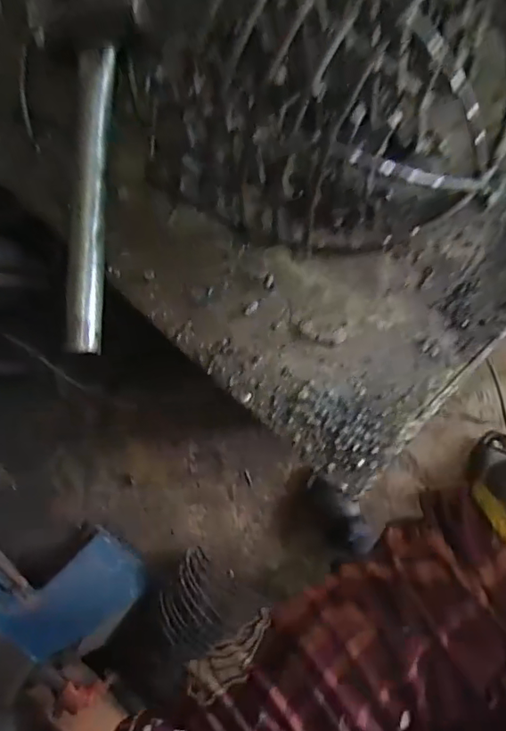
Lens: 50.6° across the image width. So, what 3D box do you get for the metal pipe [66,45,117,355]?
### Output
[{"bbox_3d":[-0.108,-0.116,0.358,0.025,0.022,0.214,-1,86,7],"label":"metal pipe"}]

